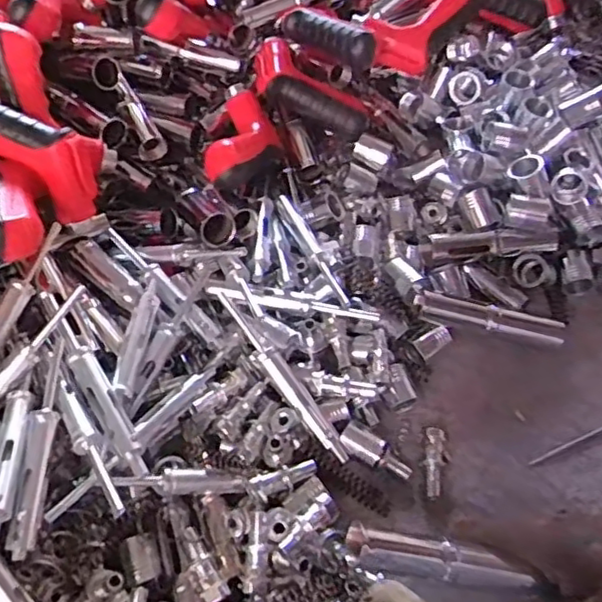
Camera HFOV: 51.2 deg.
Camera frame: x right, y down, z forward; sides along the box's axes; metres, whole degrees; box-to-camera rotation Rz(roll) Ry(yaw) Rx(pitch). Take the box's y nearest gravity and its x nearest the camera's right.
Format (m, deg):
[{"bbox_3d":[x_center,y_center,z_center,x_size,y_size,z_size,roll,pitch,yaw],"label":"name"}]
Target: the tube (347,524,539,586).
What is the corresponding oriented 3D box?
[{"bbox_3d":[0.087,0.162,0.393,0.118,0.018,0.022,16,58,-13],"label":"tube"}]

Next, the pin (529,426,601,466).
[{"bbox_3d":[0.216,0.108,0.489,0.087,0.004,0.007,-19,60,-10],"label":"pin"}]

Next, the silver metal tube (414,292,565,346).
[{"bbox_3d":[0.156,0.013,0.517,0.122,0.017,0.017,14,59,-5],"label":"silver metal tube"}]

